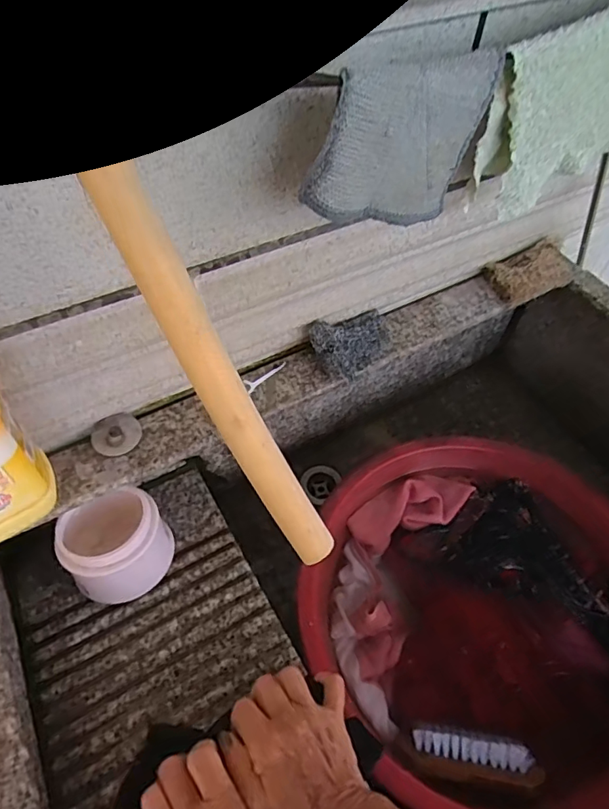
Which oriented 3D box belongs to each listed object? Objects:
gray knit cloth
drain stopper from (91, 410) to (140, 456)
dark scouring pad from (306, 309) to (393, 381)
[{"bbox_3d":[0.068,-0.179,0.369,0.141,0.110,0.016,-23,60,-18],"label":"gray knit cloth"},{"bbox_3d":[-0.183,0.029,0.507,0.046,0.008,0.041,-24,74,-9],"label":"drain stopper"},{"bbox_3d":[0.055,-0.066,0.572,0.096,0.018,0.065,-16,87,-28],"label":"dark scouring pad"}]

